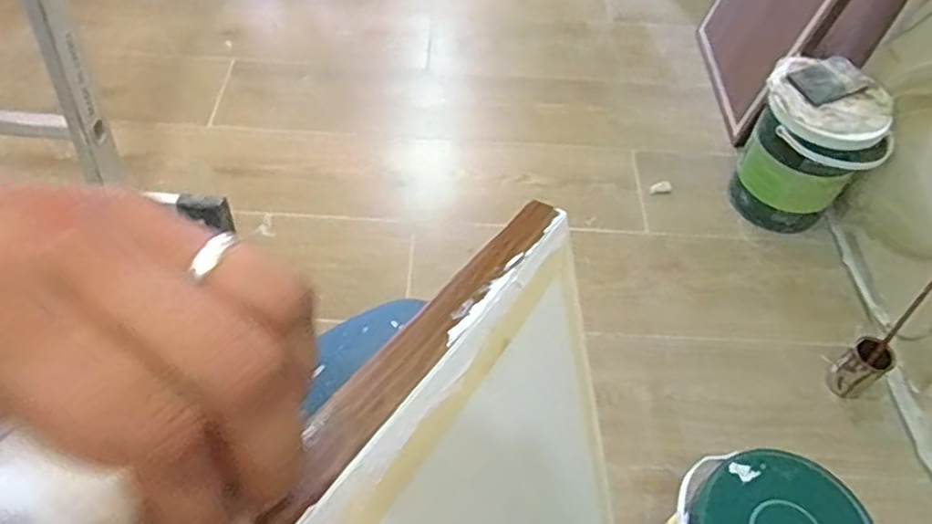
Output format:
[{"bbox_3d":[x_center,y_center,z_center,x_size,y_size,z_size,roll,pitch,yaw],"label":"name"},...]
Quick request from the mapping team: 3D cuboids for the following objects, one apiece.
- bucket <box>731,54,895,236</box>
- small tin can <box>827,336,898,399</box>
[{"bbox_3d":[0.552,-0.181,1.080,0.179,0.242,0.171,1,53,-2],"label":"bucket"},{"bbox_3d":[0.545,0.151,0.917,0.049,0.101,0.052,1,53,-2],"label":"small tin can"}]

